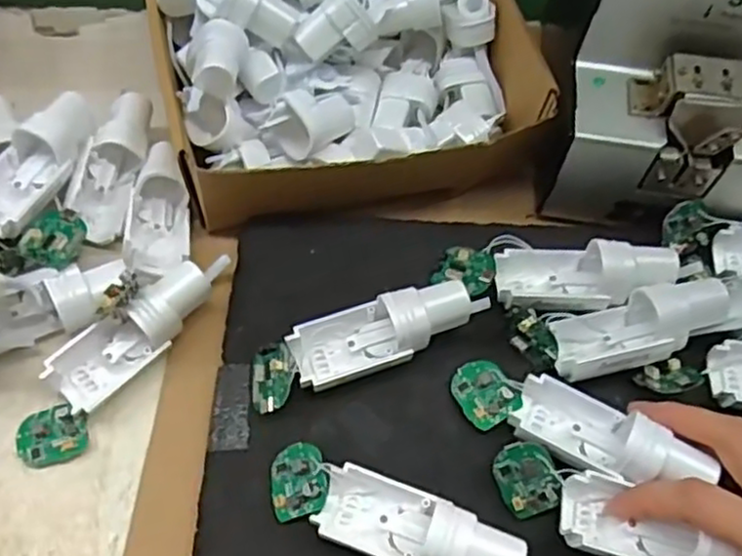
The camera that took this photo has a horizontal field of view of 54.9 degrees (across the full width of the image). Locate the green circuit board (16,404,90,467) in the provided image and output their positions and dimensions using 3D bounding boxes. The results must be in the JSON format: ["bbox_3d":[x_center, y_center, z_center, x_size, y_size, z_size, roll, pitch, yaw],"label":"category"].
[{"bbox_3d":[-0.162,0.079,0.362,0.035,0.006,0.028,-8,62,-8],"label":"green circuit board"}]

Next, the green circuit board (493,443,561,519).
[{"bbox_3d":[0.074,0.095,0.339,0.027,0.004,0.033,-23,83,15],"label":"green circuit board"}]

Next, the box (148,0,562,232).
[{"bbox_3d":[-0.018,-0.142,0.434,0.211,0.069,0.203,-11,62,-10],"label":"box"}]

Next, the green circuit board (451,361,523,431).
[{"bbox_3d":[0.058,0.058,0.367,0.029,0.006,0.034,-33,68,-19],"label":"green circuit board"}]

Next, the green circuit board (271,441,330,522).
[{"bbox_3d":[-0.034,0.096,0.341,0.030,0.008,0.035,-21,56,16],"label":"green circuit board"}]

